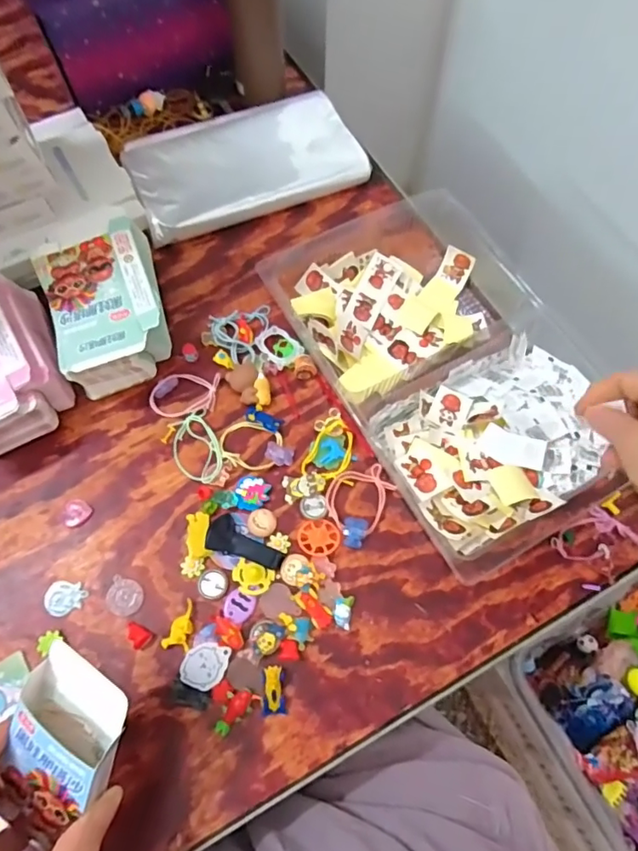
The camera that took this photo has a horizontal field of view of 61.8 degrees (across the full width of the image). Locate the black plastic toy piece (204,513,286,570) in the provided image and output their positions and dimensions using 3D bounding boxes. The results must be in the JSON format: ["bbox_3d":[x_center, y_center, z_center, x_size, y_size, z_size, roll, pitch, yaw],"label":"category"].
[{"bbox_3d":[-0.058,0.092,0.430,0.063,0.012,0.031,14,68,6],"label":"black plastic toy piece"}]

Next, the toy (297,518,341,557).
[{"bbox_3d":[0.000,0.091,0.435,0.032,0.004,0.033,0,67,0],"label":"toy"}]

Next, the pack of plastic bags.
[{"bbox_3d":[-0.086,-0.302,0.593,0.247,0.030,0.151,-23,69,-11],"label":"pack of plastic bags"}]

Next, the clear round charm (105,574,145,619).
[{"bbox_3d":[-0.153,0.135,0.419,0.030,0.004,0.027,18,69,8],"label":"clear round charm"}]

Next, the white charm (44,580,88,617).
[{"bbox_3d":[-0.200,0.136,0.420,0.031,0.005,0.026,3,68,2],"label":"white charm"}]

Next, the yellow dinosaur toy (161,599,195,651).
[{"bbox_3d":[-0.104,0.153,0.409,0.019,0.006,0.037,13,68,6],"label":"yellow dinosaur toy"}]

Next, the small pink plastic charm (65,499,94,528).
[{"bbox_3d":[-0.205,0.072,0.451,0.022,0.004,0.022,-34,71,-13],"label":"small pink plastic charm"}]

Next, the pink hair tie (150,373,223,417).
[{"bbox_3d":[-0.123,-0.030,0.488,0.058,0.008,0.043,2,68,1],"label":"pink hair tie"}]

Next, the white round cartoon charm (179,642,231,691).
[{"bbox_3d":[-0.085,0.179,0.398,0.030,0.004,0.032,2,62,-3],"label":"white round cartoon charm"}]

